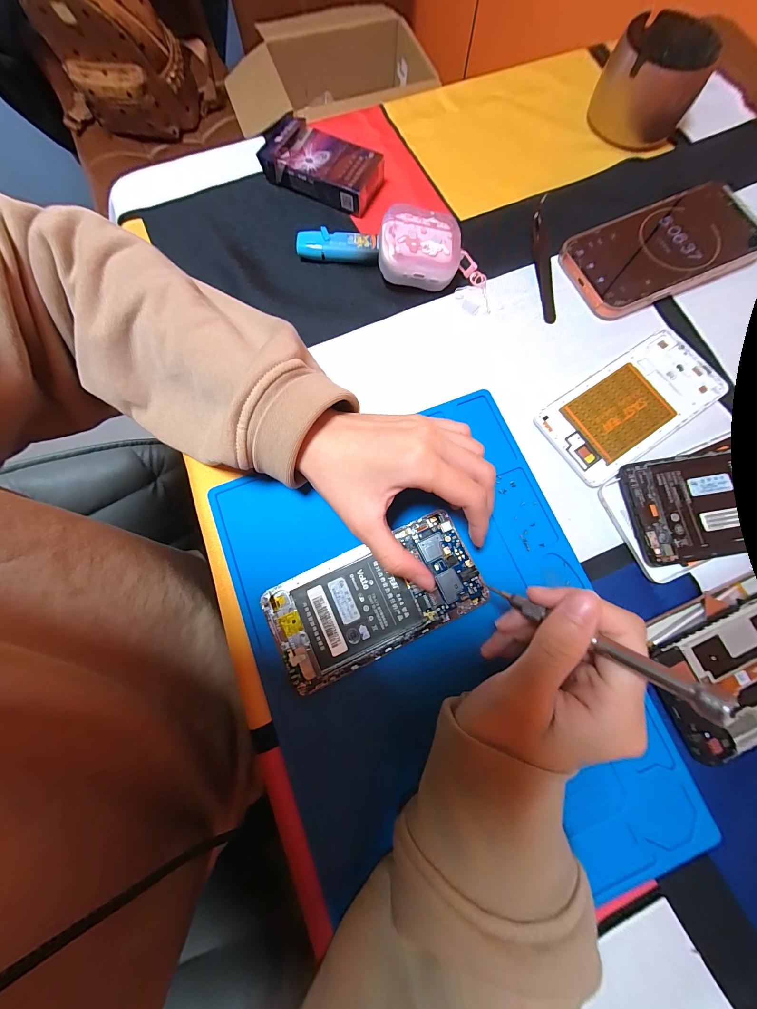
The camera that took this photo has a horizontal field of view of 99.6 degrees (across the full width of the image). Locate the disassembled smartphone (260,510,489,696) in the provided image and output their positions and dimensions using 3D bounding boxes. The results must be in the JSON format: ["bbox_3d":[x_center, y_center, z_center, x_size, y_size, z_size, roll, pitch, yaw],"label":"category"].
[{"bbox_3d":[-0.002,0.063,0.215,0.139,0.005,0.070,-24,79,-4],"label":"disassembled smartphone"}]

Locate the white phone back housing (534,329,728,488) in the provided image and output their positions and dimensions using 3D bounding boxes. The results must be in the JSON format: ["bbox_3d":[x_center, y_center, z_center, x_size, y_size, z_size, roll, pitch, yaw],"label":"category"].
[{"bbox_3d":[0.199,-0.078,0.249,0.145,0.004,0.071,-34,80,-7],"label":"white phone back housing"}]

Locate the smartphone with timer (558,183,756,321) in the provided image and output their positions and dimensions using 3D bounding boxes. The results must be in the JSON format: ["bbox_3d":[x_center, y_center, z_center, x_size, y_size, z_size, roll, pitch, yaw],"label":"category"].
[{"bbox_3d":[0.245,-0.220,0.276,0.160,0.015,0.082,-23,79,-5],"label":"smartphone with timer"}]

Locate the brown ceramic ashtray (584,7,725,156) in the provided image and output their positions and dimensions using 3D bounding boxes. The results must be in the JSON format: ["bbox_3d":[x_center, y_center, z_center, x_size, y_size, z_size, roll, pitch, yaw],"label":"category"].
[{"bbox_3d":[0.251,-0.390,0.297,0.083,0.050,0.096,30,79,6],"label":"brown ceramic ashtray"}]

